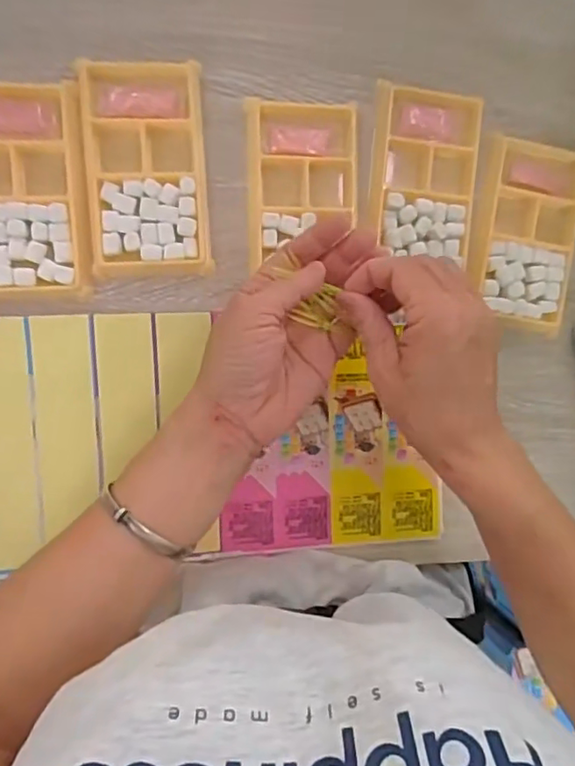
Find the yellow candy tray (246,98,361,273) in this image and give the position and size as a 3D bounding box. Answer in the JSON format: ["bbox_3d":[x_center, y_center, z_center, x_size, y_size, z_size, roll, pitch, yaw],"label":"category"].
[{"bbox_3d":[0.011,-0.137,0.401,0.075,0.012,0.108,-2,94,-8],"label":"yellow candy tray"}]

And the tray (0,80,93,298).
[{"bbox_3d":[-0.167,-0.122,0.370,0.076,0.014,0.134,-4,95,-8],"label":"tray"}]

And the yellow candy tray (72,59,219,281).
[{"bbox_3d":[-0.091,-0.139,0.384,0.076,0.013,0.136,-4,95,-8],"label":"yellow candy tray"}]

